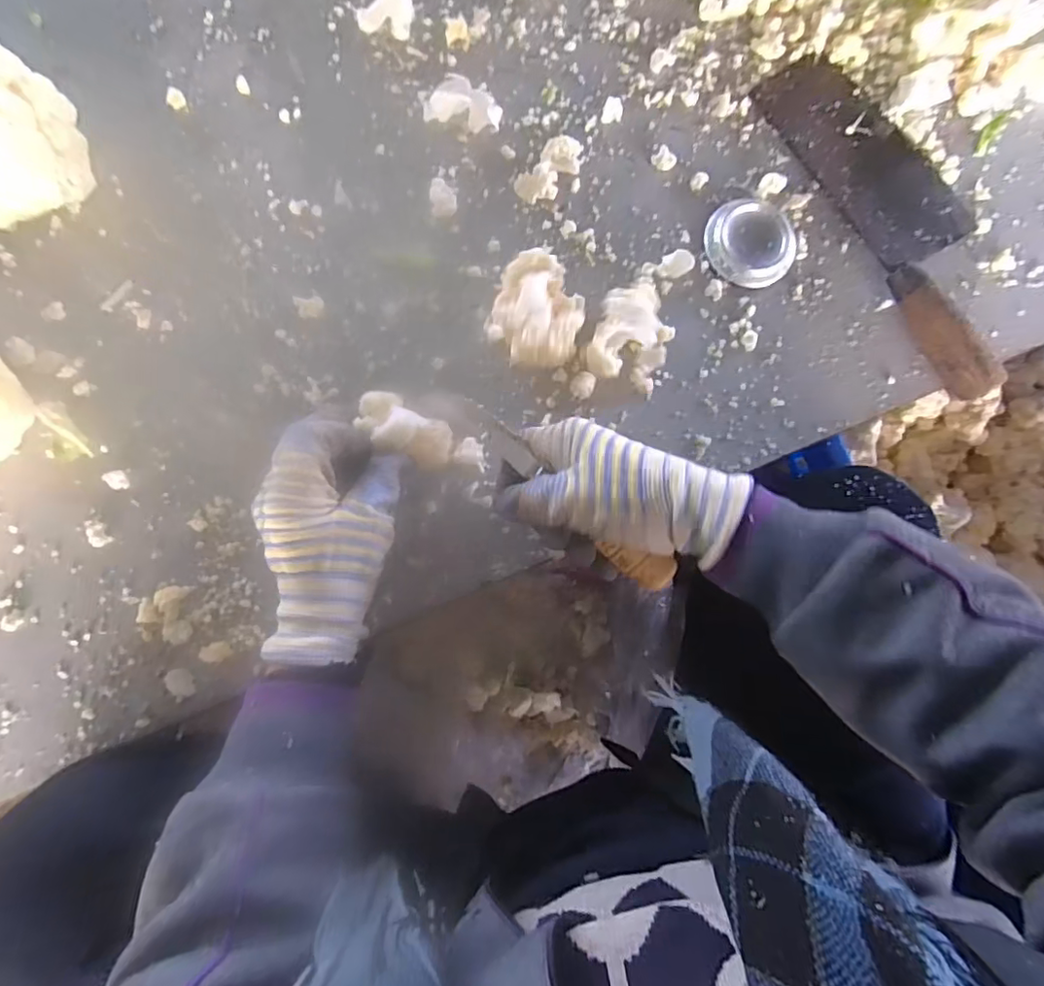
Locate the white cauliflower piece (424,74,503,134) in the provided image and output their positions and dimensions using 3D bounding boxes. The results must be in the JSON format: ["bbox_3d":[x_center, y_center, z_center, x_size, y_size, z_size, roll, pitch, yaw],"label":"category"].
[{"bbox_3d":[-0.038,-0.258,0.380,0.053,0.020,0.025,18,83,10],"label":"white cauliflower piece"}]

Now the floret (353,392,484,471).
[{"bbox_3d":[-0.058,-0.033,0.337,0.077,0.031,0.032,25,82,-23],"label":"floret"}]

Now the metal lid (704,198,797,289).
[{"bbox_3d":[0.157,-0.170,0.389,0.060,0.012,0.056,1,84,-5],"label":"metal lid"}]

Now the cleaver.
[{"bbox_3d":[0.266,-0.196,0.390,0.088,0.034,0.258,-29,87,-7],"label":"cleaver"}]

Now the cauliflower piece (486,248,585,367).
[{"bbox_3d":[0.010,-0.112,0.356,0.054,0.046,0.073,17,83,-3],"label":"cauliflower piece"}]

